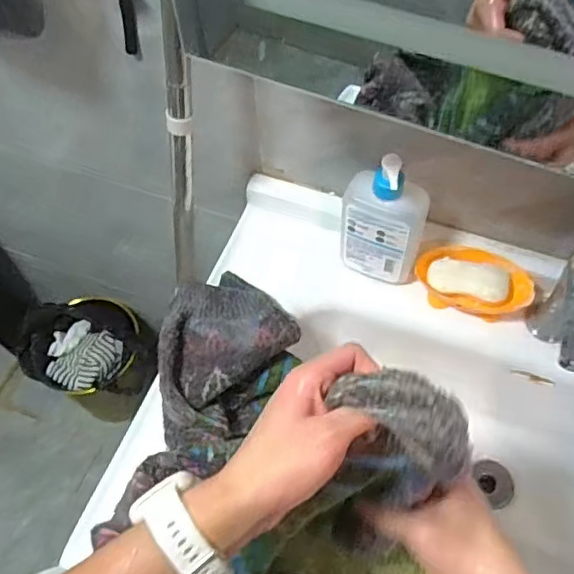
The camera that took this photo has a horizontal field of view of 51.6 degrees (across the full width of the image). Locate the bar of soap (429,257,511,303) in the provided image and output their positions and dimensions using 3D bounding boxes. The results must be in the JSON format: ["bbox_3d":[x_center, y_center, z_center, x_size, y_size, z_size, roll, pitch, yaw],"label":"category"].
[{"bbox_3d":[0.209,-0.007,0.684,0.088,0.016,0.047,14,61,9],"label":"bar of soap"}]

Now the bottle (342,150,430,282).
[{"bbox_3d":[0.107,-0.071,0.660,0.090,0.164,0.040,23,63,14],"label":"bottle"}]

